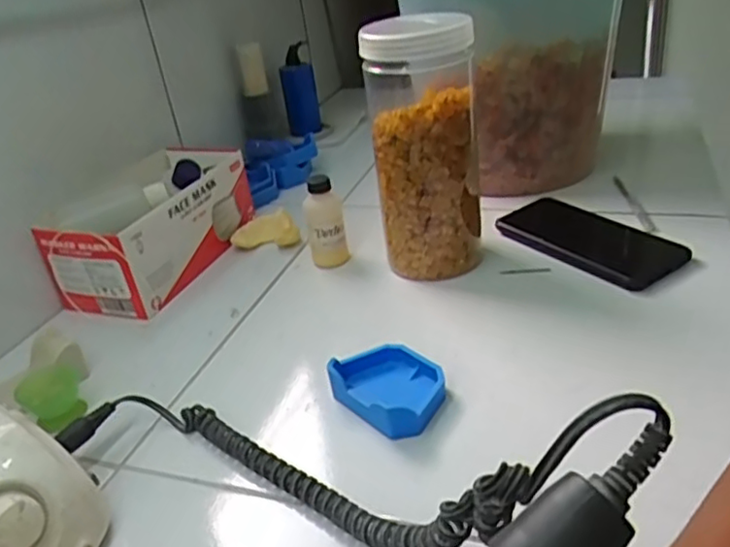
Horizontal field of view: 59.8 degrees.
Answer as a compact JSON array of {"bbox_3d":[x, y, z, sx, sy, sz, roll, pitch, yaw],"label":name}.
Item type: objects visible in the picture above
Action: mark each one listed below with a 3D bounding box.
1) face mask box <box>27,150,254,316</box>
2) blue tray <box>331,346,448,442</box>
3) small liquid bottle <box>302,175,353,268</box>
[{"bbox_3d":[-0.203,-0.051,0.640,0.103,0.087,0.211,6,33,21],"label":"face mask box"},{"bbox_3d":[0.018,0.077,0.434,0.062,0.023,0.080,-26,35,-28],"label":"blue tray"},{"bbox_3d":[-0.038,-0.049,0.602,0.036,0.084,0.030,-12,31,-7],"label":"small liquid bottle"}]

